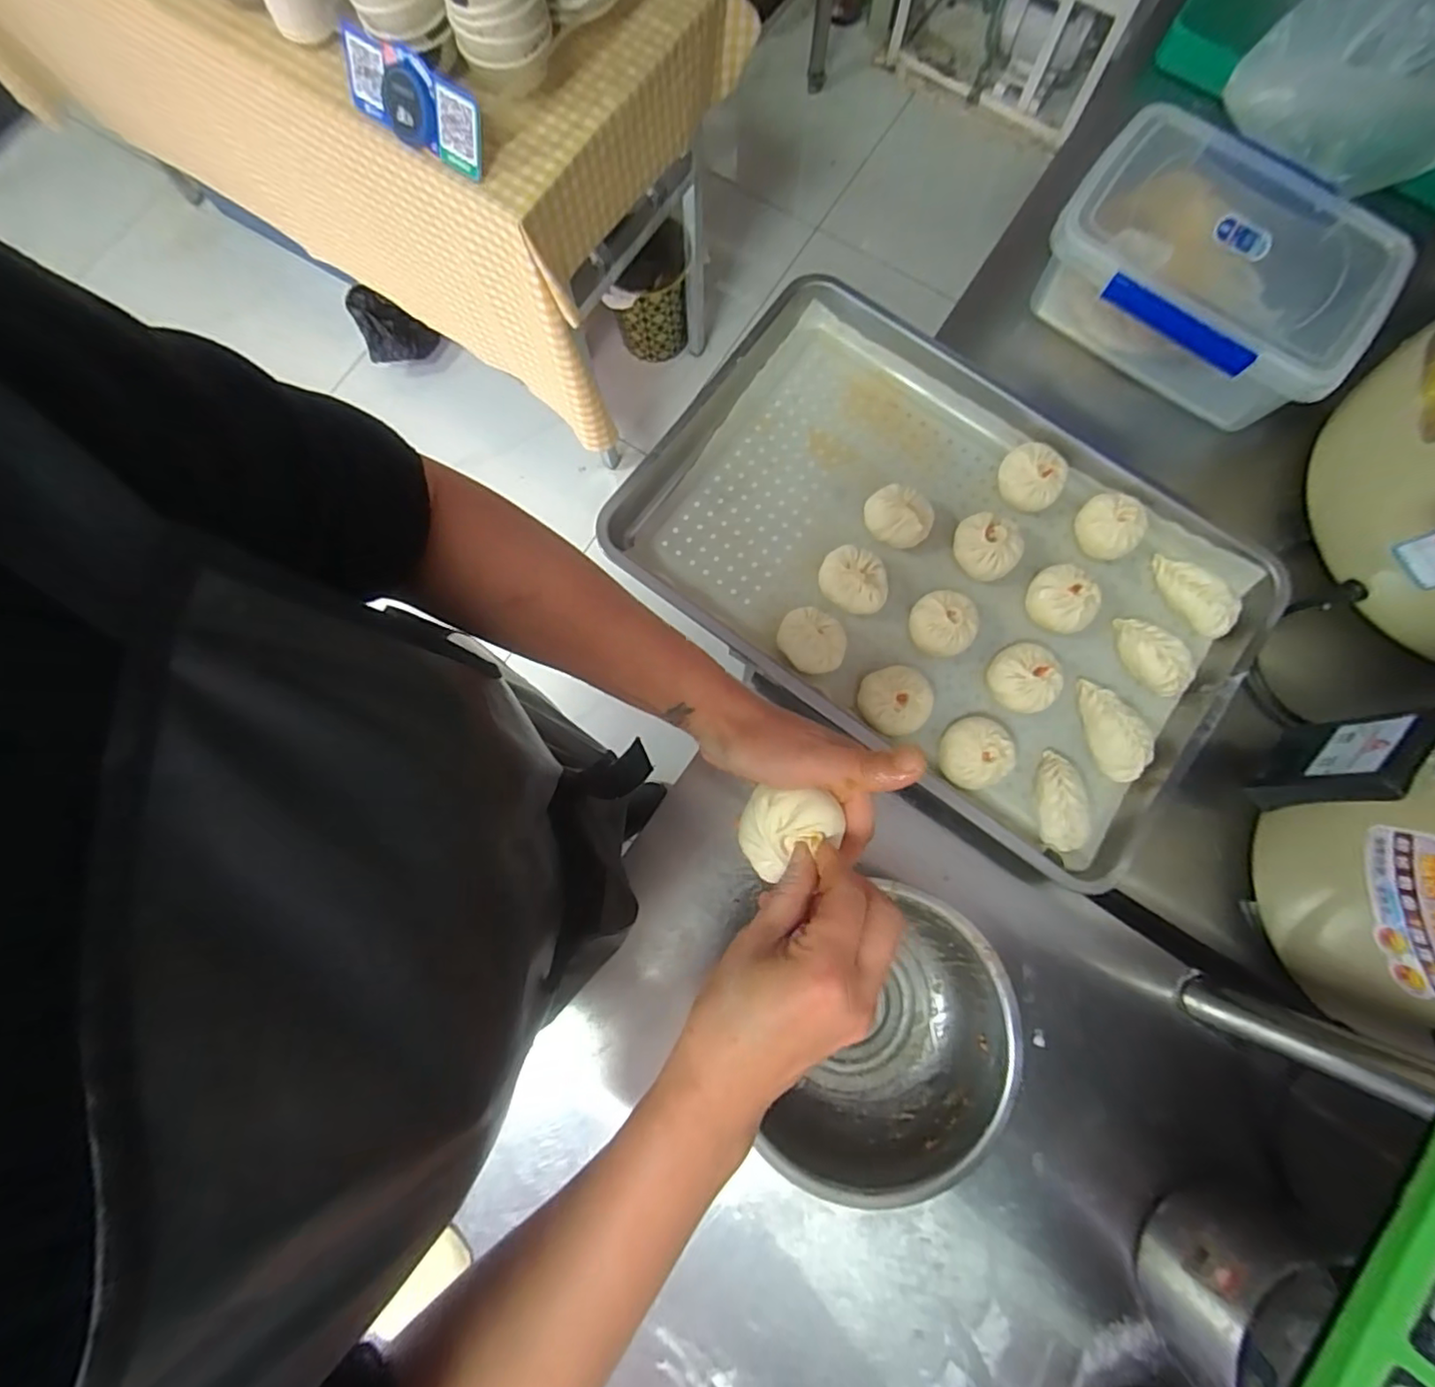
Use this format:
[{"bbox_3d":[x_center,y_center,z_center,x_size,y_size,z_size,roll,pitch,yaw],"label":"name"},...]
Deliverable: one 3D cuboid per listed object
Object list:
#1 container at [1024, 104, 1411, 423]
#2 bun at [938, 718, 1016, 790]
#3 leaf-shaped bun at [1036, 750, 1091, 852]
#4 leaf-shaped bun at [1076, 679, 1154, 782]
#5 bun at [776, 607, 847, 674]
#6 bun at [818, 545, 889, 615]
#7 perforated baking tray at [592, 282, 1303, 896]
[{"bbox_3d":[0.502,-0.430,0.644,0.301,0.101,0.212,37,82,6],"label":"container"},{"bbox_3d":[0.240,0.058,0.582,0.063,0.045,0.061,0,80,1],"label":"bun"},{"bbox_3d":[0.316,0.100,0.575,0.038,0.047,0.088,5,80,1],"label":"leaf-shaped bun"},{"bbox_3d":[0.375,0.033,0.588,0.049,0.044,0.099,-25,81,-4],"label":"leaf-shaped bun"},{"bbox_3d":[0.092,-0.051,0.604,0.068,0.043,0.062,0,80,1],"label":"bun"},{"bbox_3d":[0.137,-0.112,0.616,0.071,0.040,0.065,0,80,1],"label":"bun"},{"bbox_3d":[0.219,-0.132,0.622,0.591,0.046,0.396,36,82,6],"label":"perforated baking tray"}]

